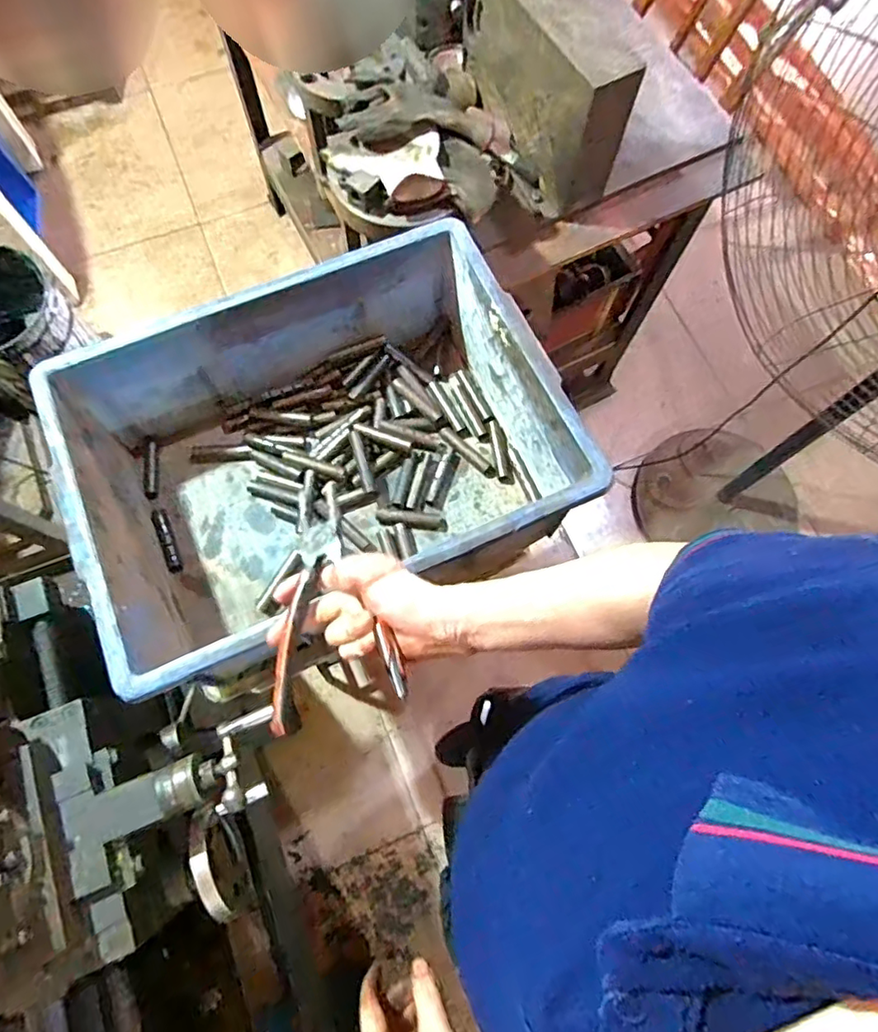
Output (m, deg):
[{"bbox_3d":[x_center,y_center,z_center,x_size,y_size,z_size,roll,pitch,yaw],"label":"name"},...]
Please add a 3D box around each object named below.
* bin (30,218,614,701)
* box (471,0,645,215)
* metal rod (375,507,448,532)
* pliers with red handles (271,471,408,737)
[{"bbox_3d":[-0.122,-0.064,0.639,0.469,0.178,0.347,-23,74,-8],"label":"bin"},{"bbox_3d":[0.146,-0.632,0.834,0.095,0.211,0.289,-31,76,-10],"label":"box"},{"bbox_3d":[-0.032,0.004,0.691,0.084,0.021,0.020,5,73,1],"label":"metal rod"},{"bbox_3d":[-0.081,0.055,0.449,0.096,0.033,0.198,-5,65,-3],"label":"pliers with red handles"}]

